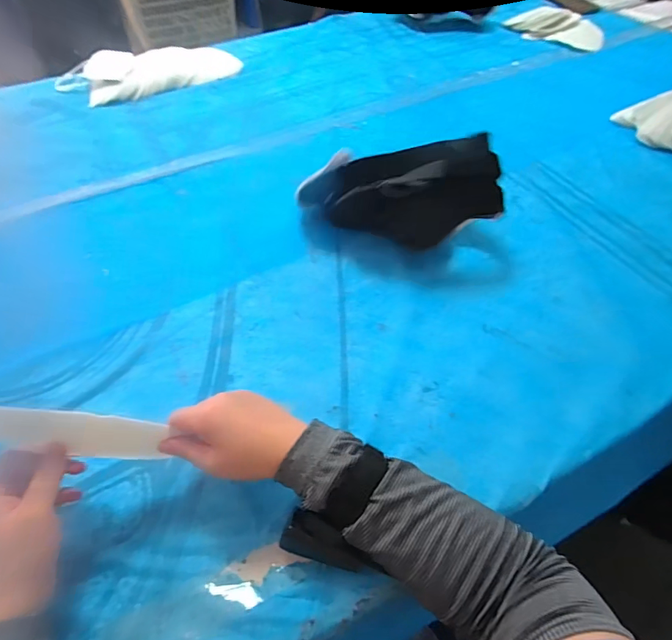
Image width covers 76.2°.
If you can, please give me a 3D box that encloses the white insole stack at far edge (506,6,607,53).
[{"bbox_3d":[0.555,-0.732,1.068,0.238,0.030,0.138,36,61,24],"label":"white insole stack at far edge"}]

